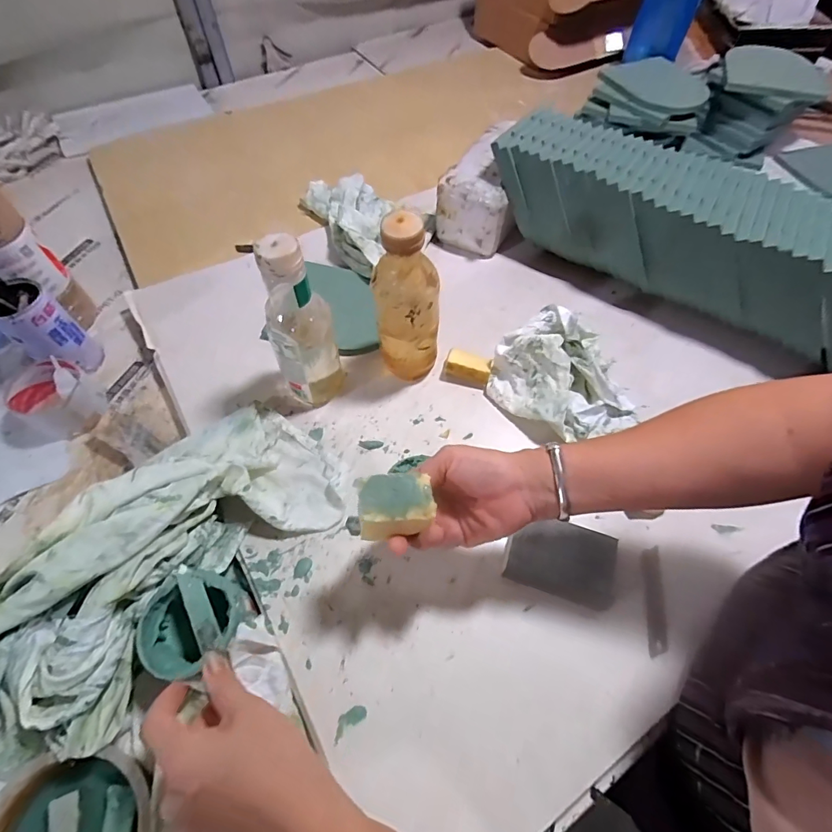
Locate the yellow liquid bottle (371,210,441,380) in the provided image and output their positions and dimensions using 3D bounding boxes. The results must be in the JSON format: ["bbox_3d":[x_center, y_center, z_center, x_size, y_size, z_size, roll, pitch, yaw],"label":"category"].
[{"bbox_3d":[-0.006,-0.116,0.480,0.065,0.212,0.065,5,59,3],"label":"yellow liquid bottle"}]

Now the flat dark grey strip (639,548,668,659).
[{"bbox_3d":[0.228,0.175,0.420,0.021,0.004,0.097,10,63,-5],"label":"flat dark grey strip"}]

